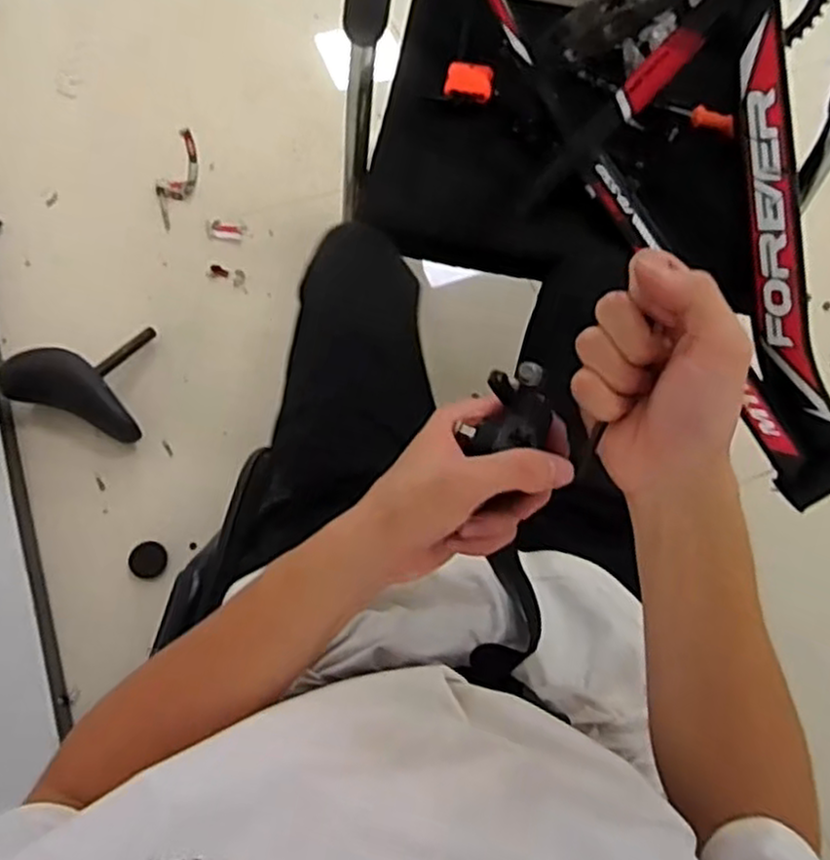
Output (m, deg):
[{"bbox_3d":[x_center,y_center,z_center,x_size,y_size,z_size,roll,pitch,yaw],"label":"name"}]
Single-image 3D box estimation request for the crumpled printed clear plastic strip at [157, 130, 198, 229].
[{"bbox_3d":[-0.455,-0.482,1.395,0.066,0.015,0.226,9,67,0],"label":"crumpled printed clear plastic strip"}]

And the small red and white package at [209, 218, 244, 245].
[{"bbox_3d":[-0.353,-0.371,1.356,0.062,0.011,0.039,14,67,2],"label":"small red and white package"}]

